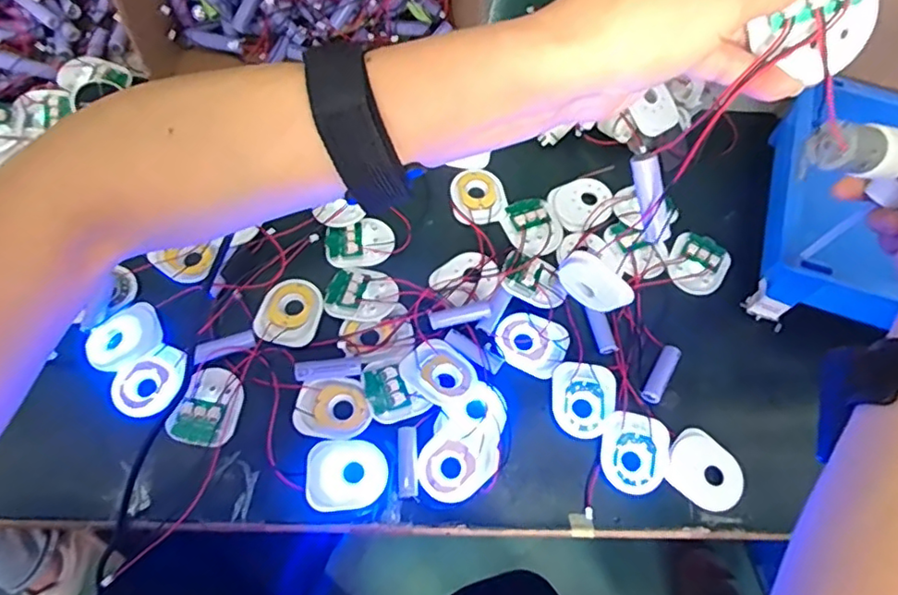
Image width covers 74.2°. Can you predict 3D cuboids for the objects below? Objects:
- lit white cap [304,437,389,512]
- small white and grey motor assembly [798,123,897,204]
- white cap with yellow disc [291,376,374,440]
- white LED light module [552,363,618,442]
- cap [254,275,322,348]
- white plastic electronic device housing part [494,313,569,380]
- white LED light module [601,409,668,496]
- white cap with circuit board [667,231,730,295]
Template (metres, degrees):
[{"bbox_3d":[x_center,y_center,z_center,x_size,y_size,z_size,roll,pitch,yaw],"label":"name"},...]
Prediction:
[{"bbox_3d":[-0.074,0.125,0.426,0.058,0.009,0.049,-5,65,-6],"label":"lit white cap"},{"bbox_3d":[0.210,-0.071,0.301,0.066,0.026,0.025,5,63,-22],"label":"small white and grey motor assembly"},{"bbox_3d":[-0.086,0.083,0.446,0.056,0.011,0.043,2,65,-2],"label":"white cap with yellow disc"},{"bbox_3d":[0.104,0.079,0.457,0.048,0.006,0.057,7,64,0],"label":"white LED light module"},{"bbox_3d":[-0.126,0.011,0.479,0.047,0.010,0.061,11,65,2],"label":"cap"},{"bbox_3d":[0.067,0.036,0.480,0.056,0.016,0.047,22,65,7],"label":"white plastic electronic device housing part"},{"bbox_3d":[0.139,0.115,0.443,0.048,0.006,0.059,11,65,2],"label":"white LED light module"},{"bbox_3d":[0.218,-0.030,0.522,0.049,0.009,0.057,30,67,10],"label":"white cap with circuit board"}]

